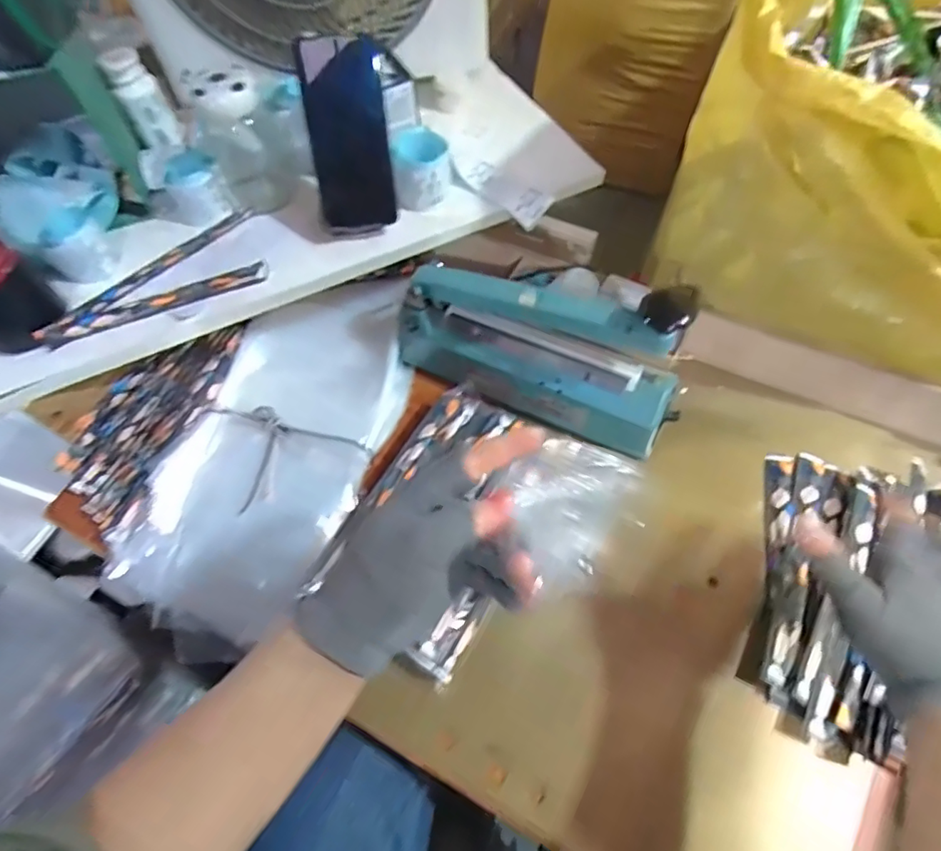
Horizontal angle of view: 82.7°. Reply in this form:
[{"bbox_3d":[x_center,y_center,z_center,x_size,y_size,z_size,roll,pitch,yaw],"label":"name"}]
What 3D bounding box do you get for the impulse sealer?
[{"bbox_3d":[0.067,-0.090,0.547,0.296,0.168,0.084,22,64,15],"label":"impulse sealer"}]

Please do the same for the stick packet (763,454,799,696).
[{"bbox_3d":[0.290,0.124,0.499,0.027,0.011,0.221,13,62,10],"label":"stick packet"}]

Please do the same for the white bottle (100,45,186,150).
[{"bbox_3d":[-0.380,-0.374,0.623,0.047,0.096,0.040,-24,62,-11],"label":"white bottle"}]

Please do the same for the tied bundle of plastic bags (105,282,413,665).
[{"bbox_3d":[-0.196,0.008,0.601,0.211,0.054,0.455,19,63,13],"label":"tied bundle of plastic bags"}]

